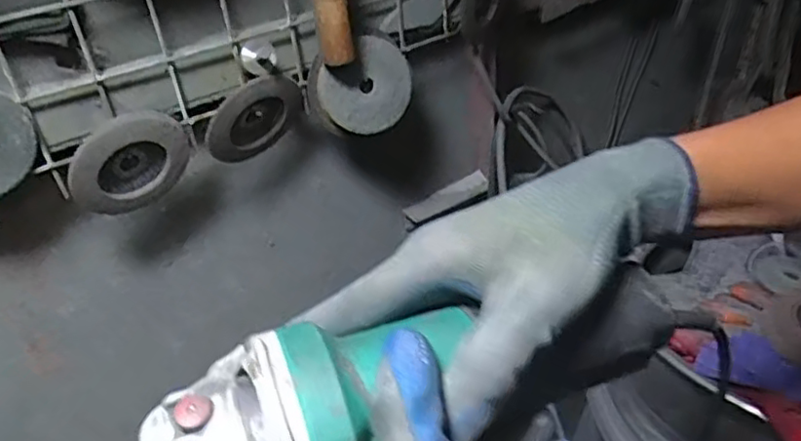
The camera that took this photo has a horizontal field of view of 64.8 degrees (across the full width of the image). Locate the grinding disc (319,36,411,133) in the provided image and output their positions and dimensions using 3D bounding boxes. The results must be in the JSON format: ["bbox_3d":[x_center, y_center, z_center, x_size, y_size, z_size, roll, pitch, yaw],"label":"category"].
[{"bbox_3d":[-0.030,-0.124,0.593,0.087,0.082,0.013,-38,24,-1],"label":"grinding disc"}]

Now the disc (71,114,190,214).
[{"bbox_3d":[-0.217,-0.046,0.514,0.090,0.093,0.013,-3,45,-50],"label":"disc"}]

